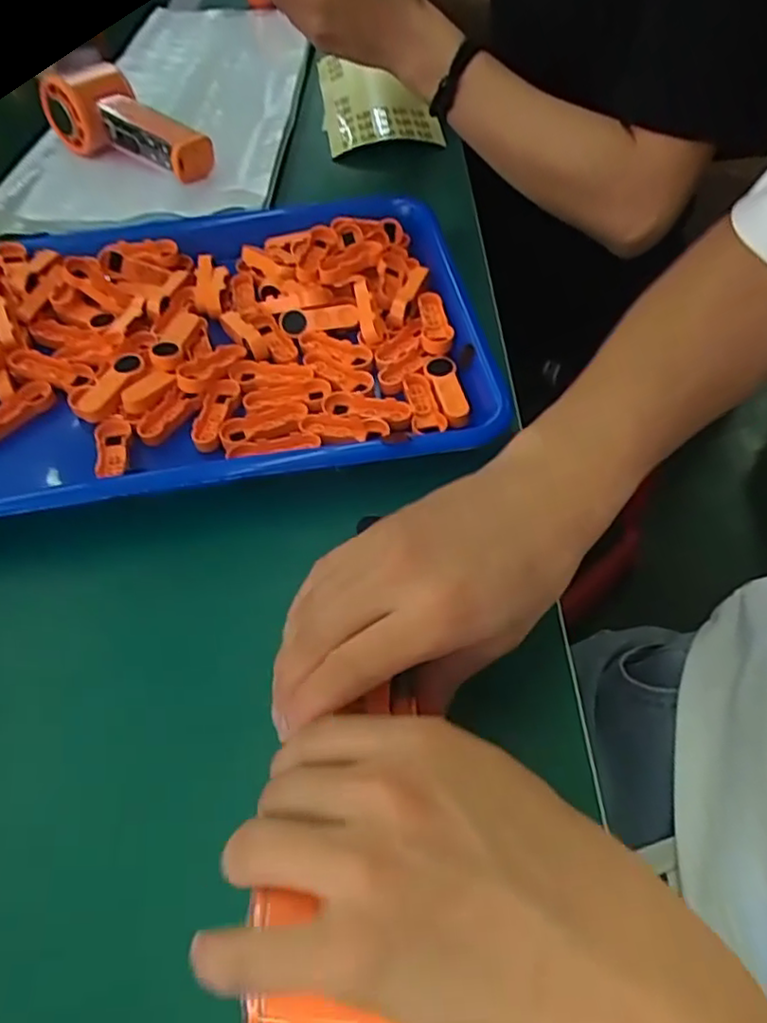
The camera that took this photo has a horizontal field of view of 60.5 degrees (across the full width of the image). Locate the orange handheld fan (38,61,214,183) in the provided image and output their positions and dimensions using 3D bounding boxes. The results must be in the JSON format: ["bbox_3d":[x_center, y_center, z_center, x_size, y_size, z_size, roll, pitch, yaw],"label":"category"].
[{"bbox_3d":[-0.204,-0.307,0.515,0.138,0.060,0.047,30,60,23],"label":"orange handheld fan"}]

